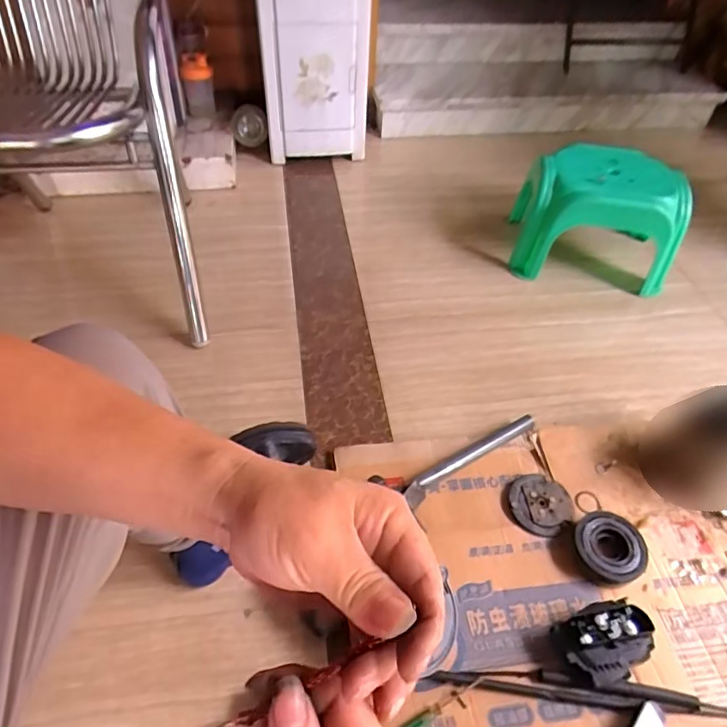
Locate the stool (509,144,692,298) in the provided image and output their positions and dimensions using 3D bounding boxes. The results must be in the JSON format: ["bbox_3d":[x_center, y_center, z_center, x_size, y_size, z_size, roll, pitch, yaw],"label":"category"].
[{"bbox_3d":[0.581,-0.364,1.301,0.353,0.245,0.286,11,49,7],"label":"stool"}]

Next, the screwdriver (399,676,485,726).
[{"bbox_3d":[0.099,0.429,0.647,0.127,0.009,0.017,-19,52,-18],"label":"screwdriver"}]

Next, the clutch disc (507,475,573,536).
[{"bbox_3d":[0.284,0.228,0.840,0.095,0.017,0.099,1,49,-1],"label":"clutch disc"}]

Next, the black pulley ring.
[{"bbox_3d":[0.376,0.280,0.791,0.095,0.035,0.101,1,49,-1],"label":"black pulley ring"}]

